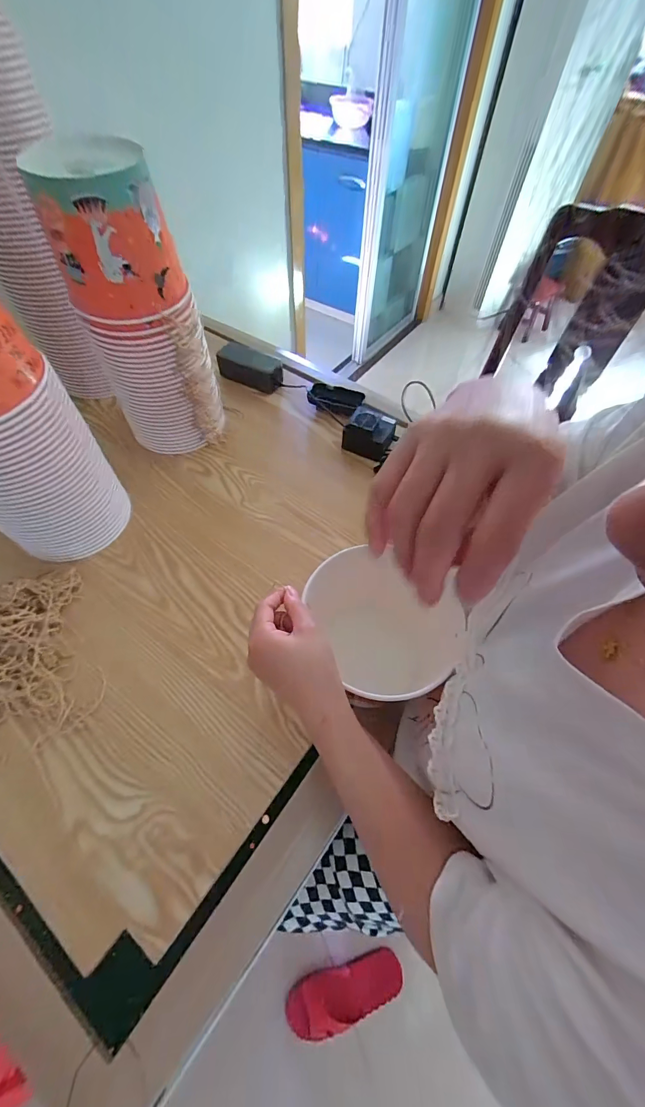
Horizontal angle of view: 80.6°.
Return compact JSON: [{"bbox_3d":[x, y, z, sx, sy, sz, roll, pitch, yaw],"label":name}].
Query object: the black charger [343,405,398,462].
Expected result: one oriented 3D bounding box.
[{"bbox_3d":[0.085,-0.216,0.674,0.083,0.057,0.075,21,60,12],"label":"black charger"}]

